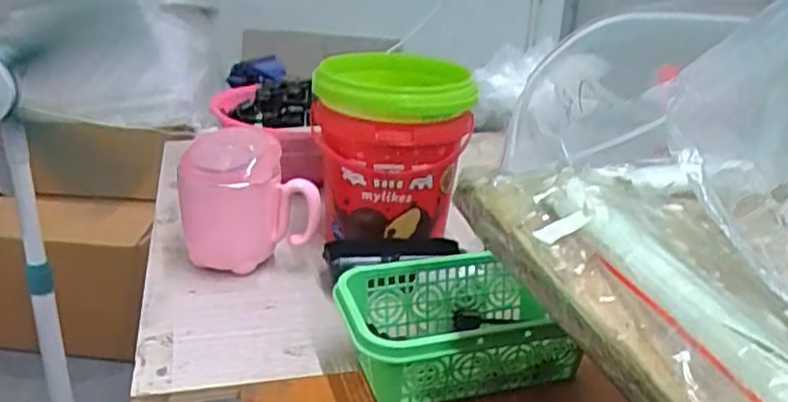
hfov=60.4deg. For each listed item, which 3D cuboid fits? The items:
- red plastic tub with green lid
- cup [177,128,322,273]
[{"bbox_3d":[-0.006,-0.053,0.574,0.124,0.142,0.121,0,23,-7],"label":"red plastic tub with green lid"},{"bbox_3d":[-0.119,0.001,0.544,0.098,0.104,0.069,-6,24,-21],"label":"cup"}]

